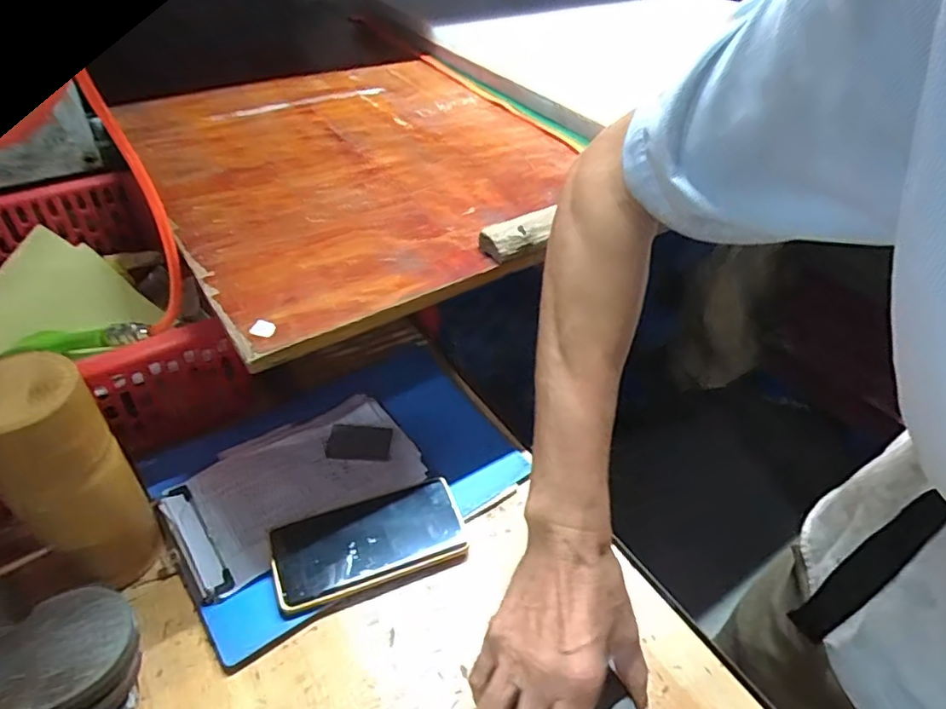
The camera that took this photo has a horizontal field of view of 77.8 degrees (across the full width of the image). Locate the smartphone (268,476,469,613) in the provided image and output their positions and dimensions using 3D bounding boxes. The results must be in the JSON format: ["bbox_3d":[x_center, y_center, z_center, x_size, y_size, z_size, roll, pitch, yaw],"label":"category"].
[{"bbox_3d":[-0.090,0.161,0.519,0.166,0.016,0.073,-15,45,-20],"label":"smartphone"}]

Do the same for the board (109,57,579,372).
[{"bbox_3d":[-0.114,-0.219,0.649,0.438,0.033,0.510,-22,47,-26],"label":"board"}]

